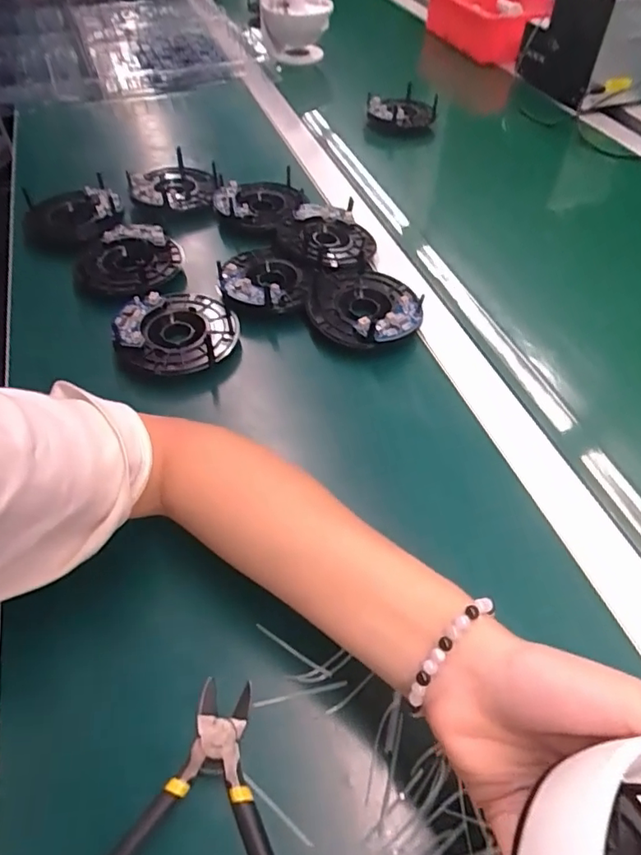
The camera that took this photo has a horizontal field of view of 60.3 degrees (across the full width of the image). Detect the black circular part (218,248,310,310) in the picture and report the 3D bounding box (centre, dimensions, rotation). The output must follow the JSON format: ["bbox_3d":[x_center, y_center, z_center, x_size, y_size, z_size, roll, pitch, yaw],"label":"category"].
[{"bbox_3d":[-0.055,-0.144,0.514,0.078,0.022,0.090,-4,50,-3],"label":"black circular part"}]

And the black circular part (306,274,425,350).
[{"bbox_3d":[0.039,-0.108,0.484,0.095,0.014,0.088,0,50,0],"label":"black circular part"}]

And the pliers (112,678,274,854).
[{"bbox_3d":[-0.051,0.196,0.252,0.115,0.013,0.139,8,50,6],"label":"pliers"}]

